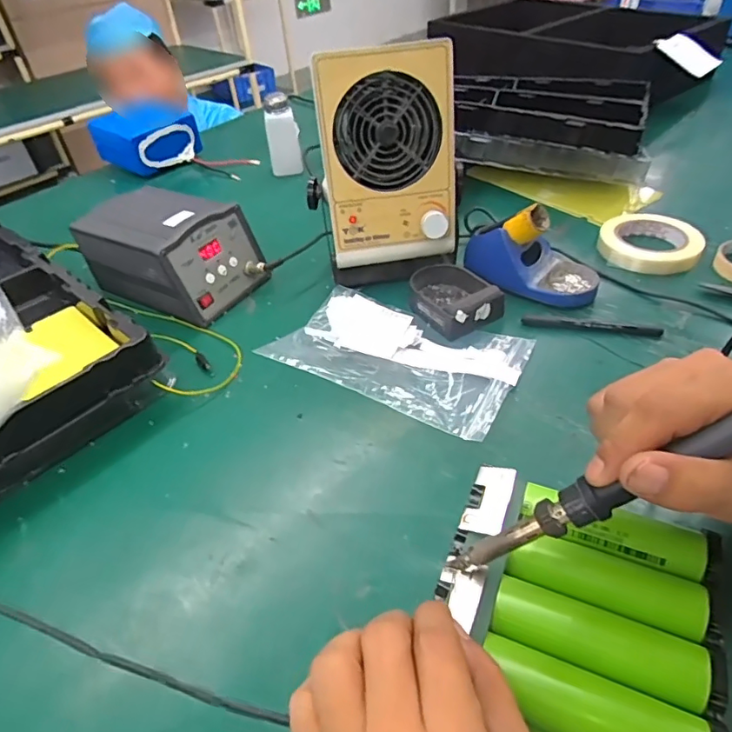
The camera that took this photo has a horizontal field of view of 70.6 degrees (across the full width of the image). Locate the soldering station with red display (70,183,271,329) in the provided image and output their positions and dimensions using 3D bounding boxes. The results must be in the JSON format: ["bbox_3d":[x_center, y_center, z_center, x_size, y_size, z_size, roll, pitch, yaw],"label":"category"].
[{"bbox_3d":[-0.241,-0.146,0.651,0.199,0.100,0.130,19,48,25],"label":"soldering station with red display"}]

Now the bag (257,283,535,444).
[{"bbox_3d":[0.034,-0.013,0.529,0.233,0.017,0.160,20,39,23],"label":"bag"}]

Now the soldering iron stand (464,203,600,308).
[{"bbox_3d":[0.198,-0.135,0.604,0.155,0.079,0.087,23,51,26],"label":"soldering iron stand"}]

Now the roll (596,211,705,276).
[{"bbox_3d":[0.359,-0.159,0.657,0.115,0.021,0.113,16,47,23],"label":"roll"}]

